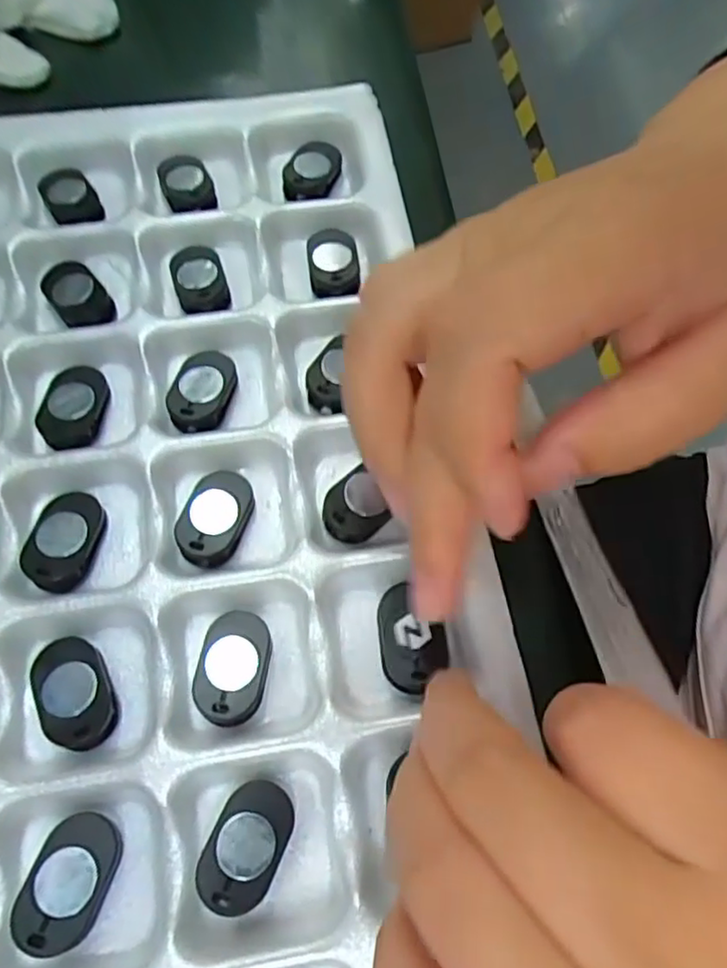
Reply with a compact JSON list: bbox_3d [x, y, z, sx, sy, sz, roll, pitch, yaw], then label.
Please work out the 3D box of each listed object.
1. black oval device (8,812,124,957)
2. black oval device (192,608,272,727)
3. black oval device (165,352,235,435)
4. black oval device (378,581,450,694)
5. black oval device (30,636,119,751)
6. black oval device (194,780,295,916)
[{"bbox_3d":[-0.069,0.092,0.150,0.018,0.004,0.027,18,67,6],"label":"black oval device"},{"bbox_3d":[-0.034,0.047,0.170,0.018,0.004,0.029,9,66,2],"label":"black oval device"},{"bbox_3d":[-0.051,-0.029,0.207,0.018,0.007,0.029,14,66,4],"label":"black oval device"},{"bbox_3d":[0.013,0.041,0.177,0.017,0.006,0.029,-3,66,-3],"label":"black oval device"},{"bbox_3d":[-0.075,0.054,0.170,0.017,0.005,0.029,-23,69,-11],"label":"black oval device"},{"bbox_3d":[-0.028,0.086,0.155,0.017,0.004,0.028,22,67,8],"label":"black oval device"}]

